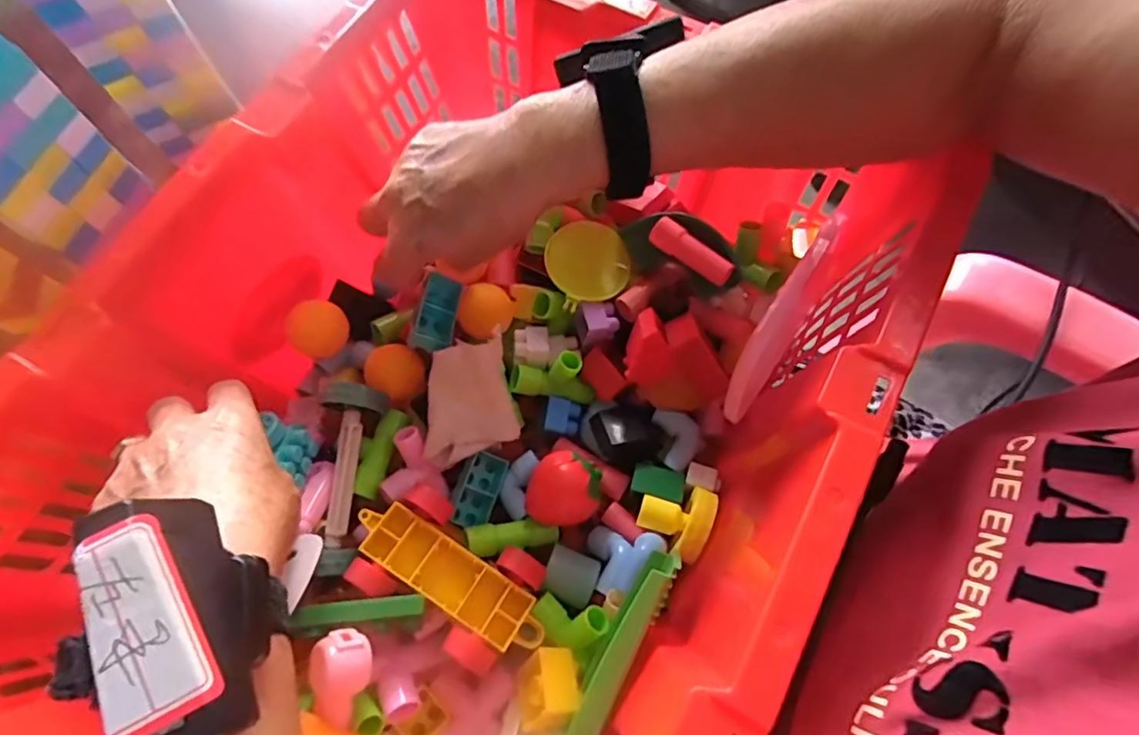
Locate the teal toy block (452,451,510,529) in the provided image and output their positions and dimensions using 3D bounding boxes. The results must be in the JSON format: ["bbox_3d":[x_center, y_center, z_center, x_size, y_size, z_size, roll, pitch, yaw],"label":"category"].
[{"bbox_3d":[-0.057,0.078,0.382,0.023,0.014,0.046,19,70,8],"label":"teal toy block"}]

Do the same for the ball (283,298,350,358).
[{"bbox_3d":[-0.165,-0.025,0.396,0.036,0.044,0.035,0,68,1],"label":"ball"}]

